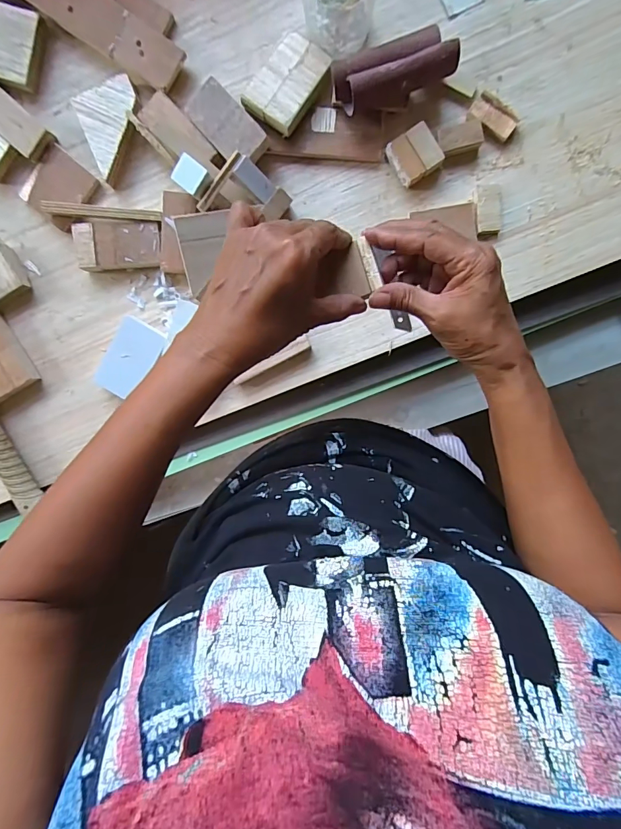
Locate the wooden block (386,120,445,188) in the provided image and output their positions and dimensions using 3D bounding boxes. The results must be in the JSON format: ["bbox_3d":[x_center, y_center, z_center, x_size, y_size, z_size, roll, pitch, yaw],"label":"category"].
[{"bbox_3d":[0.101,-0.251,0.404,0.042,0.019,0.042,-32,96,5],"label":"wooden block"}]

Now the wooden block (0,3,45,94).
[{"bbox_3d":[-0.288,-0.354,0.401,0.054,0.013,0.065,15,98,-1],"label":"wooden block"}]

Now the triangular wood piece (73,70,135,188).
[{"bbox_3d":[-0.191,-0.278,0.409,0.059,0.014,0.084,-18,97,3],"label":"triangular wood piece"}]

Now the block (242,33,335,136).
[{"bbox_3d":[-0.021,-0.314,0.399,0.053,0.023,0.081,36,97,-4],"label":"block"}]

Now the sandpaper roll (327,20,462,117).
[{"bbox_3d":[0.074,-0.311,0.380,0.102,0.042,0.050,-24,97,4],"label":"sandpaper roll"}]

